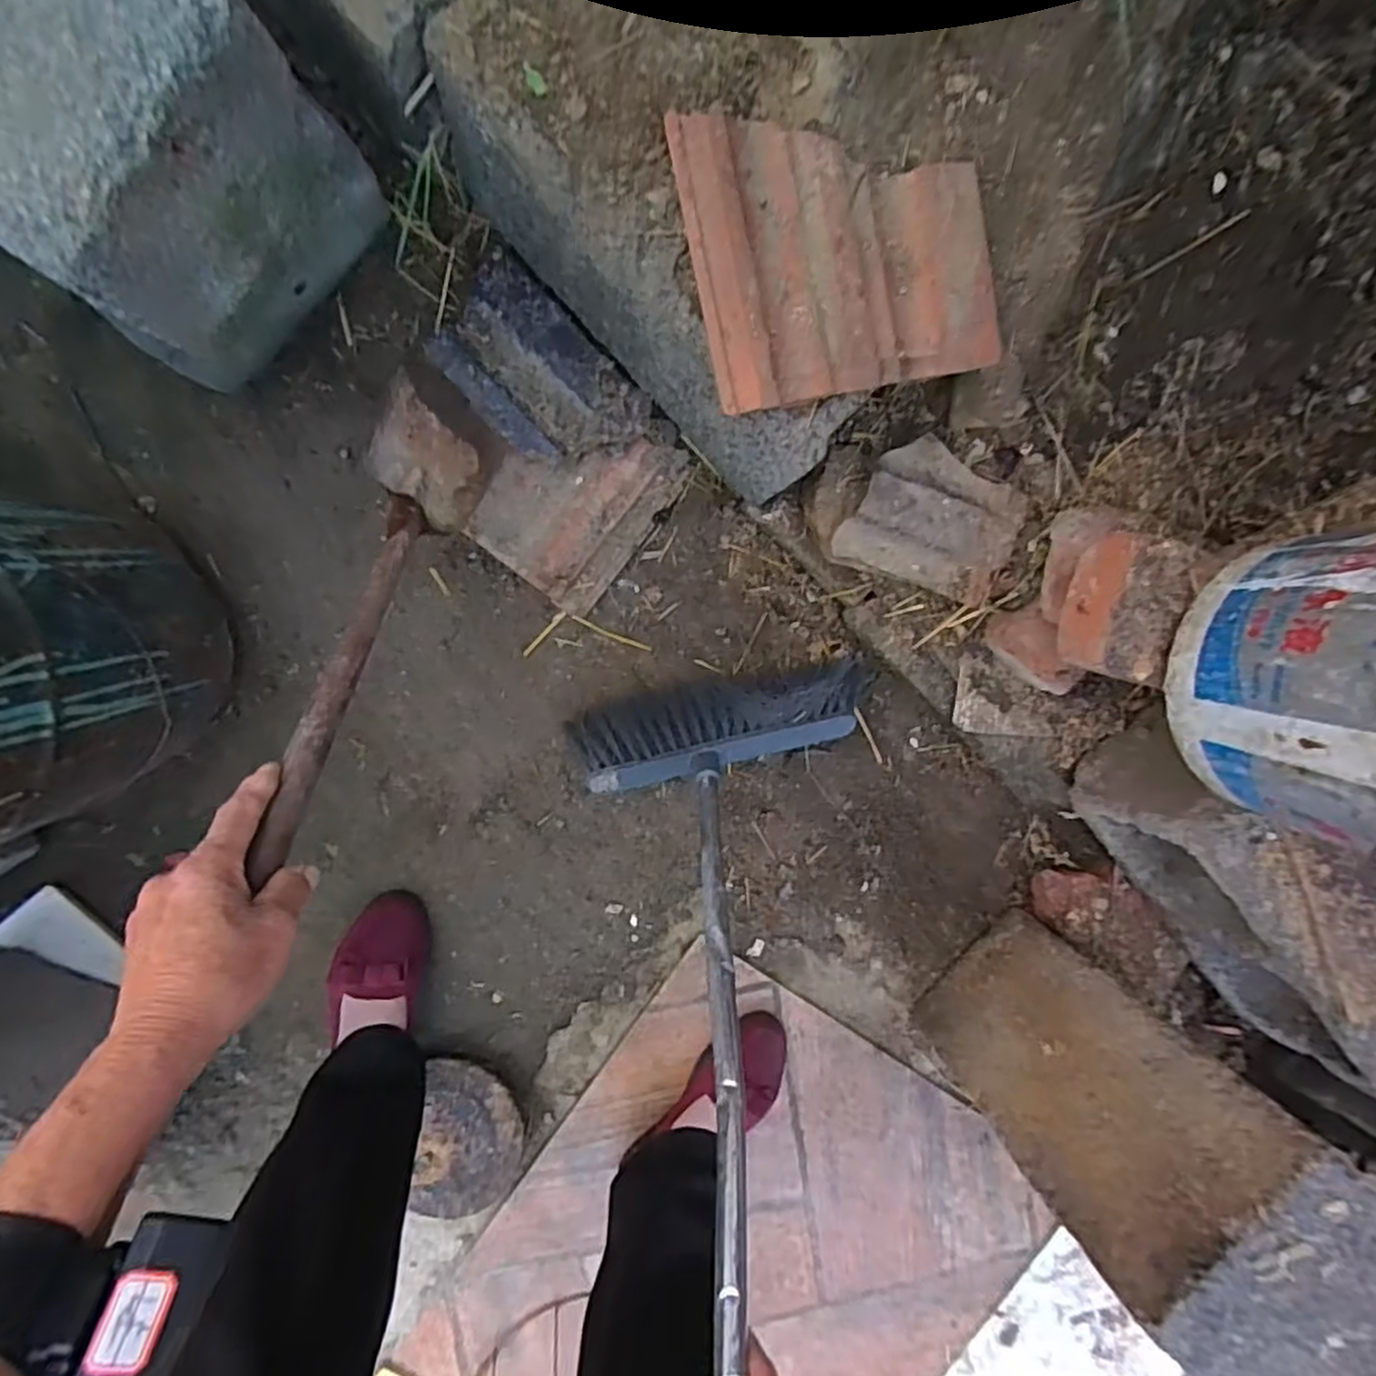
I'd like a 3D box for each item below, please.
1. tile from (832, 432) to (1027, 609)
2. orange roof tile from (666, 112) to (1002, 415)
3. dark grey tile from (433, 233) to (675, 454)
[{"bbox_3d":[0.224,-0.159,0.677,0.153,0.044,0.121,18,94,-8],"label":"tile"},{"bbox_3d":[0.107,-0.307,0.519,0.207,0.032,0.187,-13,95,-6],"label":"orange roof tile"},{"bbox_3d":[-0.142,-0.301,0.713,0.126,0.025,0.233,-45,99,-1],"label":"dark grey tile"}]

